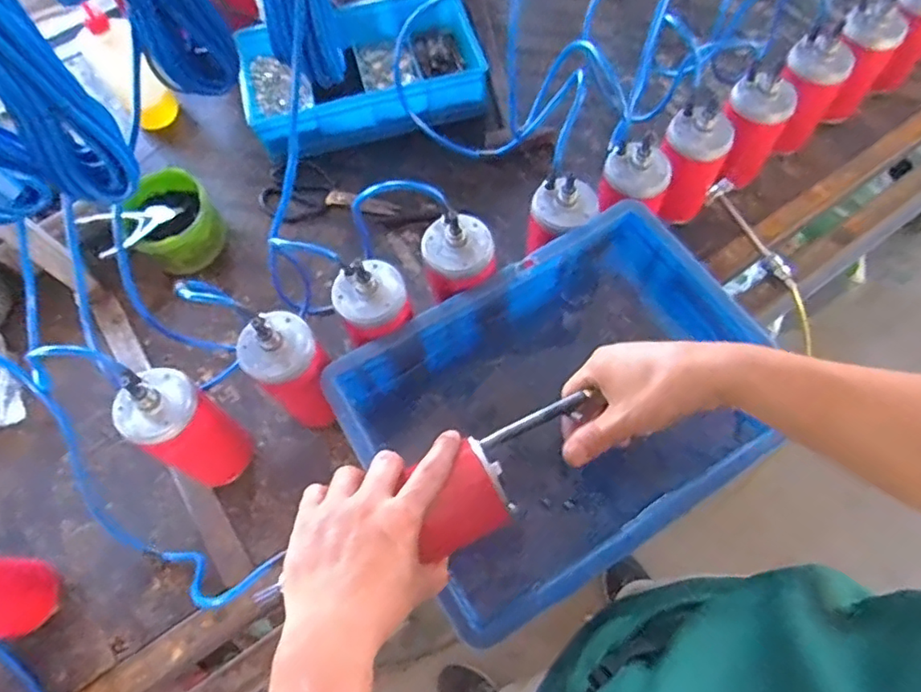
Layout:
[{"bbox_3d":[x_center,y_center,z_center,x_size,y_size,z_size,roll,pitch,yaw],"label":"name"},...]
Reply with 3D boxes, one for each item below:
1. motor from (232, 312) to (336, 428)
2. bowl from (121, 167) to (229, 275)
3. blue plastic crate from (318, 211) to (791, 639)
[{"bbox_3d":[-0.177,0.040,0.638,0.089,0.194,0.092,-41,71,-14],"label":"motor"},{"bbox_3d":[-0.386,-0.165,0.799,0.121,0.082,0.124,-23,67,-7],"label":"bowl"},{"bbox_3d":[0.104,0.059,0.612,0.405,0.094,0.301,-30,69,-10],"label":"blue plastic crate"}]

